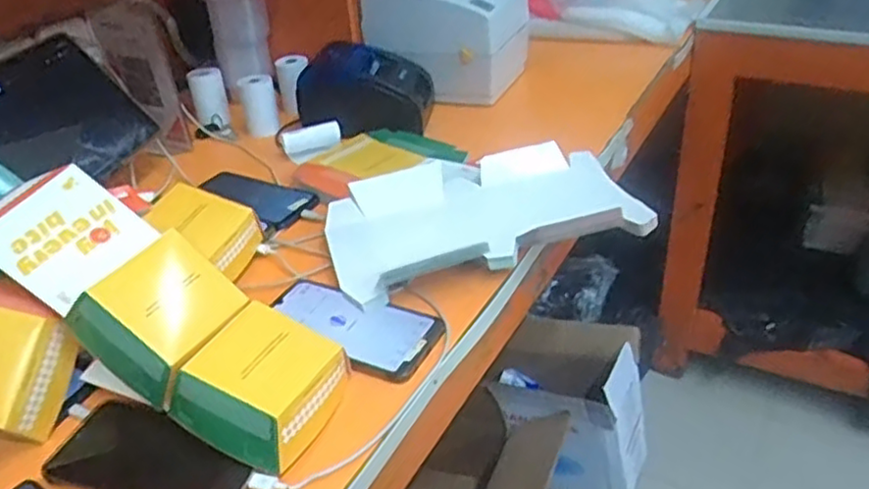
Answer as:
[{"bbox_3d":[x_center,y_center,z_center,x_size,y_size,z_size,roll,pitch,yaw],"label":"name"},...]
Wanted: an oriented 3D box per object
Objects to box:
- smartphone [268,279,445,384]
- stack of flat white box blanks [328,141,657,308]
[{"bbox_3d":[-0.080,0.073,0.628,0.167,0.014,0.082,13,39,25],"label":"smartphone"},{"bbox_3d":[0.051,-0.034,0.717,0.315,0.046,0.167,-13,35,-9],"label":"stack of flat white box blanks"}]

